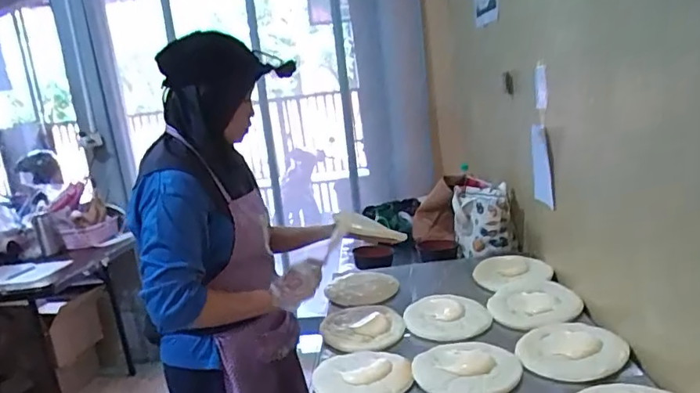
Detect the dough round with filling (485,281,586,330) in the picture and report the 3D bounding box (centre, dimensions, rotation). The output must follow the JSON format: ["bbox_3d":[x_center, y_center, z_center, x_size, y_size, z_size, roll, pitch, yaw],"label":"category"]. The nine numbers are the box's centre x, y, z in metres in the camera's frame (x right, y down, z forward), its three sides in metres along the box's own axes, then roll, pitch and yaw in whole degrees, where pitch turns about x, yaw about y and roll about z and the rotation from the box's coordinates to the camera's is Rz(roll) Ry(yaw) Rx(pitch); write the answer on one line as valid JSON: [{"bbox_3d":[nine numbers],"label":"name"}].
[{"bbox_3d":[0.446,0.264,1.255,0.209,0.033,0.215,-6,11,1],"label":"dough round with filling"}]

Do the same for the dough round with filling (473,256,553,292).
[{"bbox_3d":[0.449,0.205,1.458,0.199,0.022,0.214,-6,11,1],"label":"dough round with filling"}]

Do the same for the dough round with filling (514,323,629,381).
[{"bbox_3d":[0.443,0.303,1.033,0.194,0.028,0.196,-6,11,1],"label":"dough round with filling"}]

